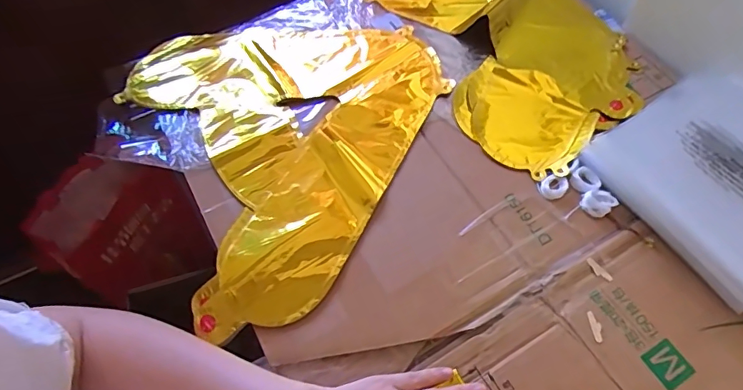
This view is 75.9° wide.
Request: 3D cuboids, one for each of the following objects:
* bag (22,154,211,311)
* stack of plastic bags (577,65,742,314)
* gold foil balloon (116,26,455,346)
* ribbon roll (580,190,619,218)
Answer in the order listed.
[{"bbox_3d":[-0.519,0.071,0.982,0.300,0.118,0.294,-23,105,-11],"label":"bag"},{"bbox_3d":[0.377,-0.025,0.482,0.241,0.025,0.219,-30,63,-15],"label":"stack of plastic bags"},{"bbox_3d":[-0.079,-0.085,0.540,0.346,0.009,0.385,-28,63,-14],"label":"gold foil balloon"},{"bbox_3d":[0.227,0.008,0.477,0.029,0.008,0.028,-1,59,1],"label":"ribbon roll"}]

